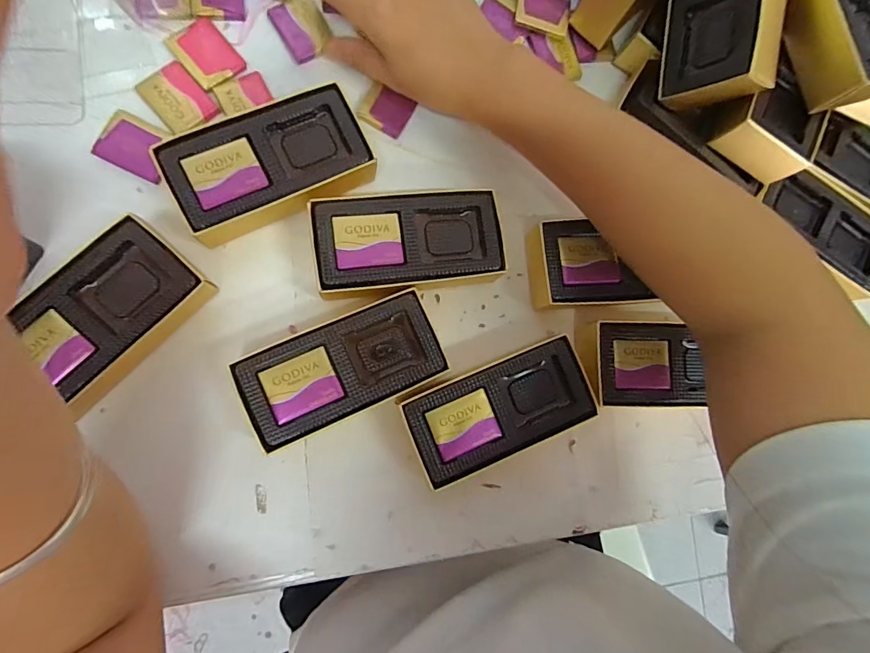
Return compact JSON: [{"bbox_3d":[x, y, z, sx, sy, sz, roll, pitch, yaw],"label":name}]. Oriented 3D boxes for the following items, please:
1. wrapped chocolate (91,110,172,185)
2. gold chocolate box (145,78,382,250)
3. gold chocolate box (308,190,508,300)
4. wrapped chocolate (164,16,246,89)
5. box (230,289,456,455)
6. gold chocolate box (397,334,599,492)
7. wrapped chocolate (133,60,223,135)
[{"bbox_3d":[-0.185,-0.112,0.270,0.037,0.008,0.033,22,82,-7],"label":"wrapped chocolate"},{"bbox_3d":[-0.097,-0.096,0.267,0.111,0.033,0.063,-27,90,-11],"label":"gold chocolate box"},{"bbox_3d":[-0.017,-0.050,0.279,0.114,0.031,0.060,-6,86,-10],"label":"gold chocolate box"},{"bbox_3d":[-0.145,-0.173,0.278,0.033,0.004,0.042,-39,92,-11],"label":"wrapped chocolate"},{"bbox_3d":[-0.053,0.024,0.263,0.112,0.031,0.054,-24,89,-11],"label":"box"},{"bbox_3d":[0.039,0.049,0.278,0.112,0.034,0.059,-20,88,-11],"label":"gold chocolate box"},{"bbox_3d":[-0.160,-0.141,0.272,0.031,0.006,0.041,-43,92,-10],"label":"wrapped chocolate"}]

